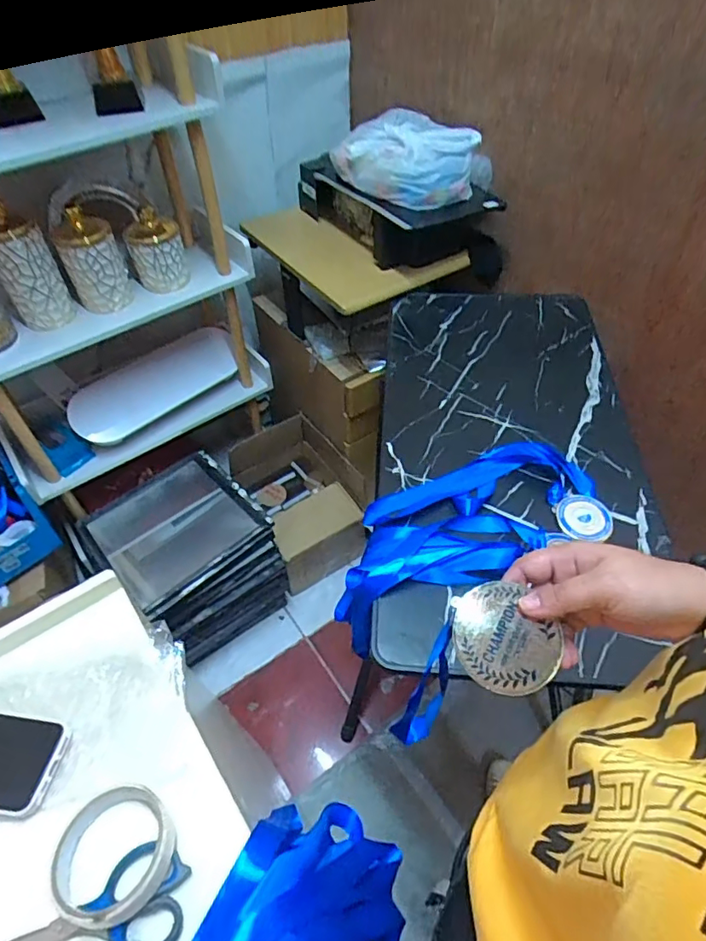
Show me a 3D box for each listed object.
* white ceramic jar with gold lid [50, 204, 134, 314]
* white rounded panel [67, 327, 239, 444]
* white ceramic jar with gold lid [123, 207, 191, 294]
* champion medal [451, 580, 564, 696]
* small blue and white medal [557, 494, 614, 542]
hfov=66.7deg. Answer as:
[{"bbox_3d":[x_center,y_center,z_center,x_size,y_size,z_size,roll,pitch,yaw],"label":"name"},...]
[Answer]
[{"bbox_3d":[-0.523,-0.421,1.073,0.108,0.166,0.099,-23,52,-16],"label":"white ceramic jar with gold lid"},{"bbox_3d":[-0.527,-0.224,1.437,0.442,0.160,0.104,-30,55,-21],"label":"white rounded panel"},{"bbox_3d":[-0.413,-0.464,1.127,0.109,0.139,0.090,-17,51,-12],"label":"white ceramic jar with gold lid"},{"bbox_3d":[0.103,0.117,0.374,0.065,0.004,0.076,-39,71,-14],"label":"champion medal"},{"bbox_3d":[0.319,0.063,0.736,0.070,0.007,0.070,-1,50,1],"label":"small blue and white medal"}]

